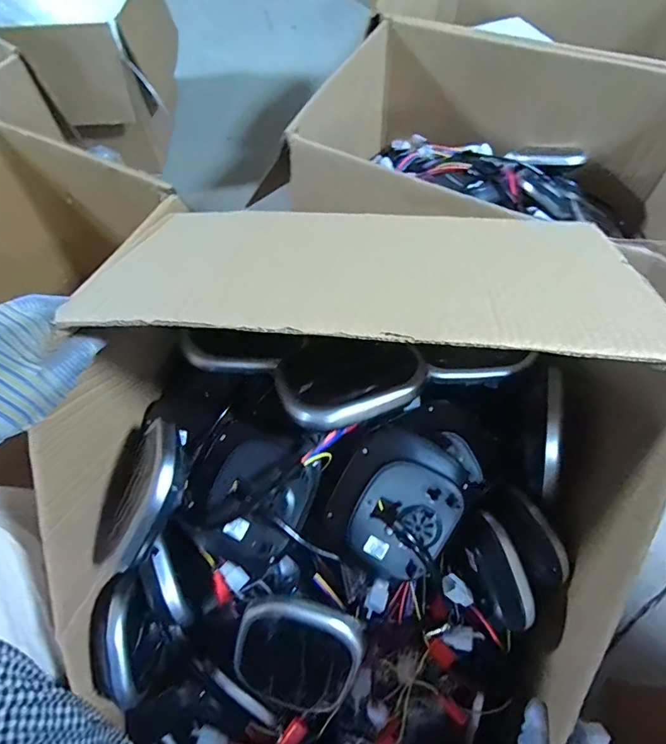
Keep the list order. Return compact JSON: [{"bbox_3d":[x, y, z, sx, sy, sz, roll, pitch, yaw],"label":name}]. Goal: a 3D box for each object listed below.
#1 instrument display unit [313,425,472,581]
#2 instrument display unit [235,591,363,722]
[{"bbox_3d":[0.056,0.136,0.455,0.117,0.051,0.149,39,97,8],"label":"instrument display unit"},{"bbox_3d":[-0.033,0.273,0.449,0.117,0.134,0.045,16,25,3],"label":"instrument display unit"}]

